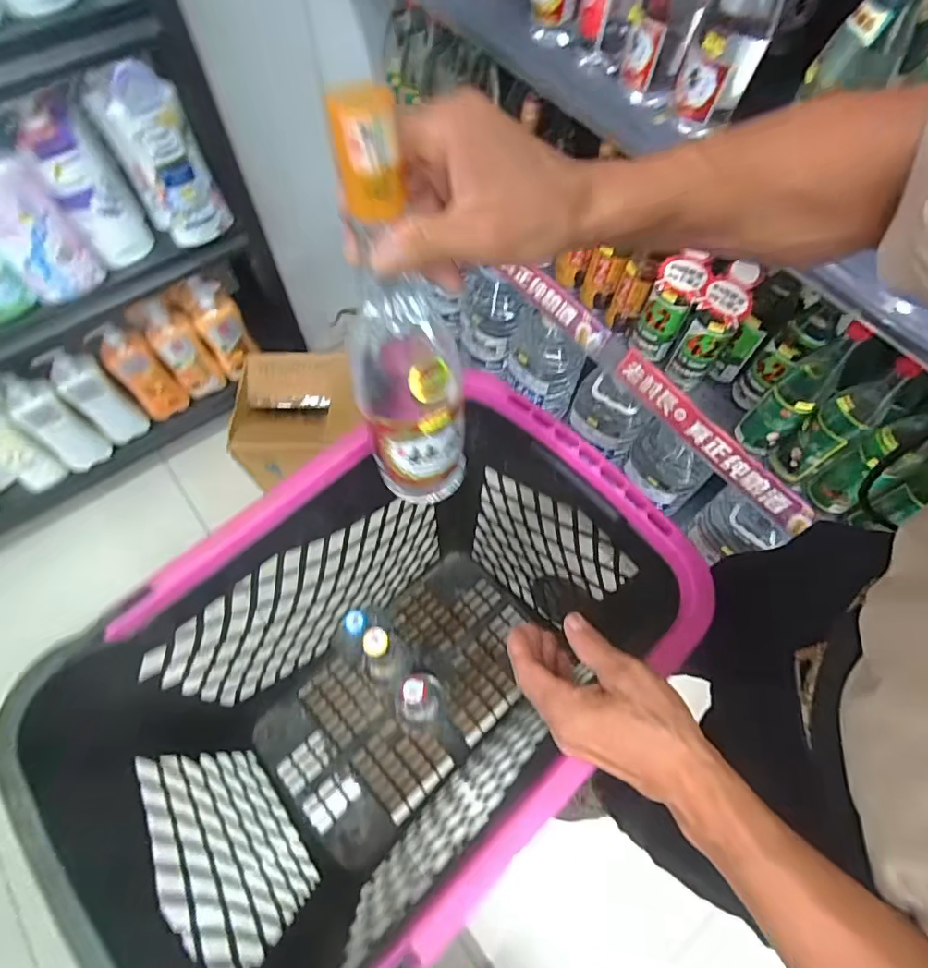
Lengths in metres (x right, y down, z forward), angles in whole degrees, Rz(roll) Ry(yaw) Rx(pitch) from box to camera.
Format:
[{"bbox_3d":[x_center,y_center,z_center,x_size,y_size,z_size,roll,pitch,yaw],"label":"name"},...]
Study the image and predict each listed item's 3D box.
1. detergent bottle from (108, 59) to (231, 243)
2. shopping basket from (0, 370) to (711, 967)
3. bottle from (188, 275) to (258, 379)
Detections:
[{"bbox_3d":[-0.473,-0.520,0.864,0.110,0.264,0.059,-22,67,-11],"label":"detergent bottle"},{"bbox_3d":[-0.103,0.227,0.679,0.377,0.471,0.577,41,70,17],"label":"shopping basket"},{"bbox_3d":[-0.529,-0.339,1.188,0.098,0.234,0.056,-22,67,-11],"label":"bottle"}]

